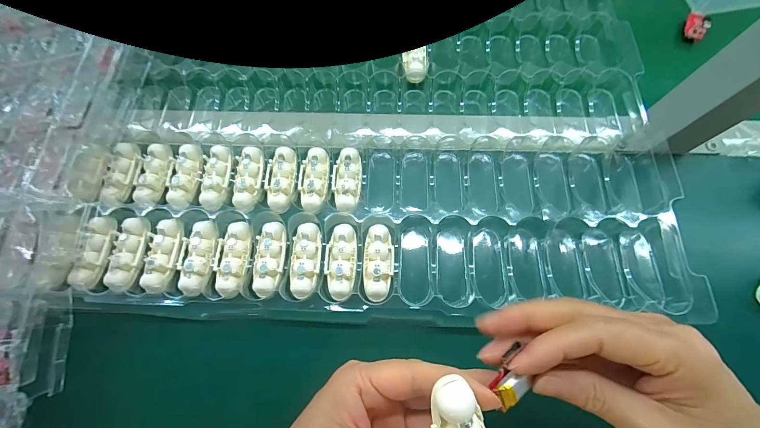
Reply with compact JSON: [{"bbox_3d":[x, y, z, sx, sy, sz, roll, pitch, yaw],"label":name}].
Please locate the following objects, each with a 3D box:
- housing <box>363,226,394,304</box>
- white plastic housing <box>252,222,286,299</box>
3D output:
[{"bbox_3d":[-0.001,0.040,0.269,0.025,0.009,0.061,1,71,2],"label":"housing"},{"bbox_3d":[-0.093,0.037,0.272,0.022,0.008,0.063,0,71,1],"label":"white plastic housing"}]

